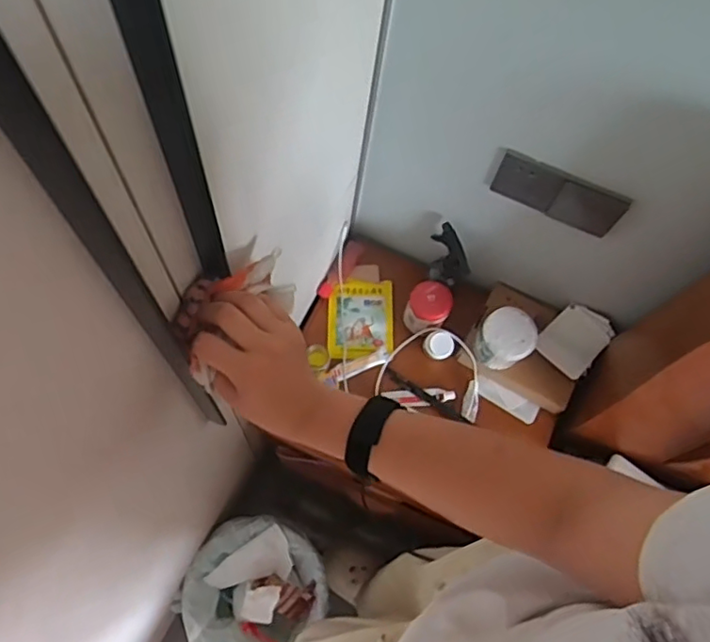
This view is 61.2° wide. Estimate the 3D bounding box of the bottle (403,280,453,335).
[{"bbox_3d":[0.122,-0.025,1.011,0.069,0.088,0.086,15,69,0],"label":"bottle"}]

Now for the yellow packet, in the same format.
[{"bbox_3d":[0.011,-0.005,1.042,0.110,0.015,0.143,2,69,-5],"label":"yellow packet"}]

